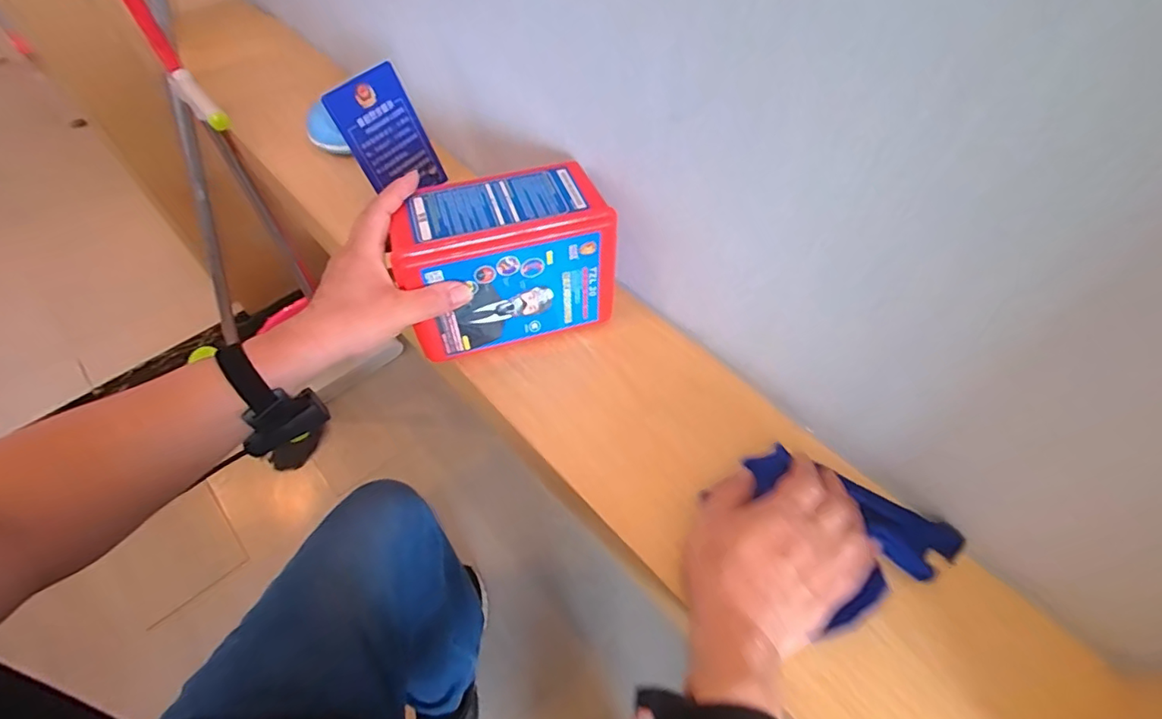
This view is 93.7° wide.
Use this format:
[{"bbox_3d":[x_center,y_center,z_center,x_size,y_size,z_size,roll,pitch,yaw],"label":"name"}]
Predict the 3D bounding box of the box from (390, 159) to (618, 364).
[{"bbox_3d":[-0.072,-0.096,0.529,0.193,0.126,0.106,-17,57,-12],"label":"box"}]

